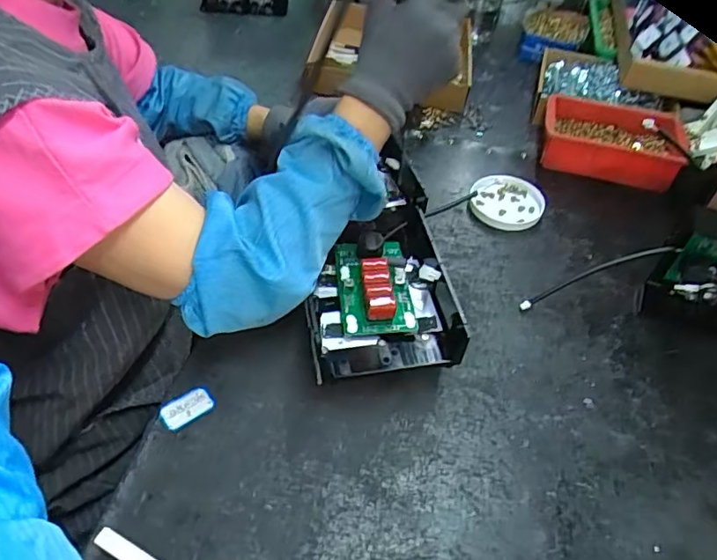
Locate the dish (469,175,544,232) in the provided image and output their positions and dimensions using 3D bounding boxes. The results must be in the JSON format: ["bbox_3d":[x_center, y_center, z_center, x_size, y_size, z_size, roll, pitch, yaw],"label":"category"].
[{"bbox_3d":[0.213,-0.113,0.784,0.098,0.012,0.106,3,48,-3],"label":"dish"}]

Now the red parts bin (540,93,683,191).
[{"bbox_3d":[0.391,-0.221,0.860,0.214,0.057,0.168,20,49,12],"label":"red parts bin"}]

